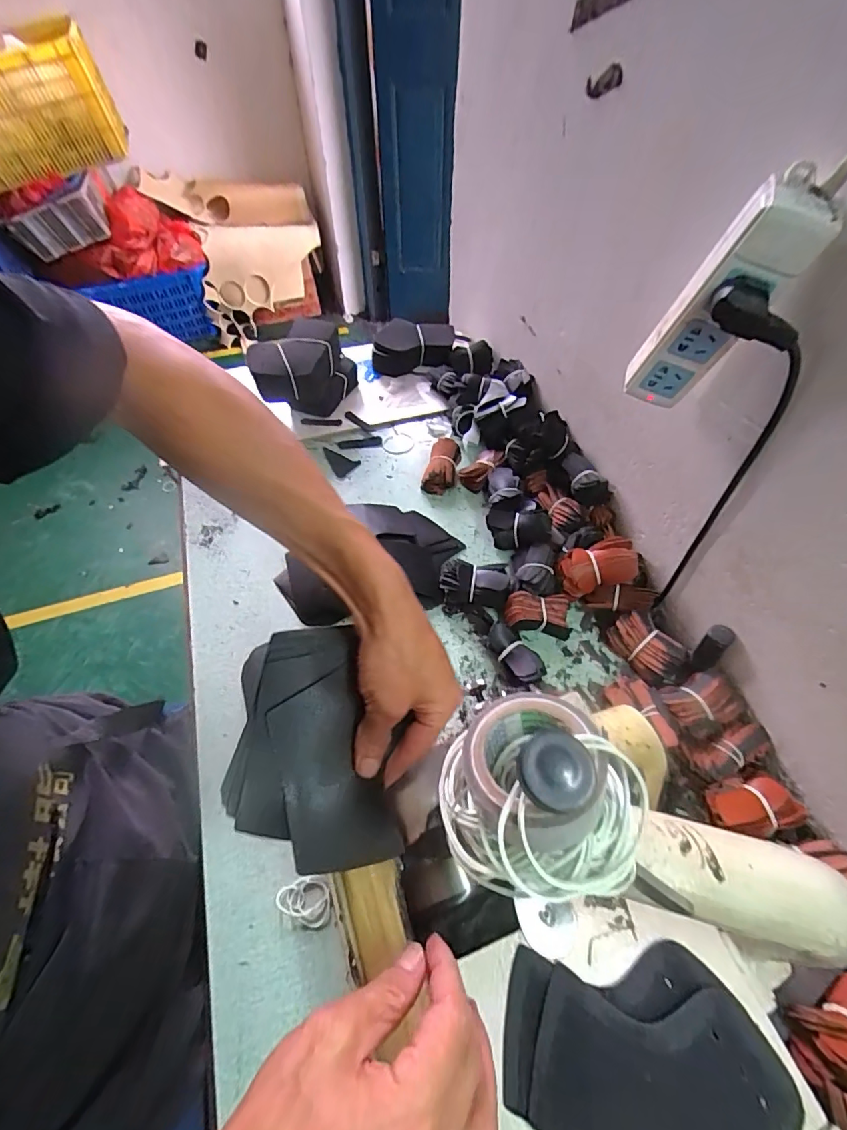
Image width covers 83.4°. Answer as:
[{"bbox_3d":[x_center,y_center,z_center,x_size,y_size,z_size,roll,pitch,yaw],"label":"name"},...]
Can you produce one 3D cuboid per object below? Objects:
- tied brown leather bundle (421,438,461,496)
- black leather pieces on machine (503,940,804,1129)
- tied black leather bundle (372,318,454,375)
[{"bbox_3d":[0.029,-0.146,0.700,0.045,0.034,0.086,14,57,11],"label":"tied brown leather bundle"},{"bbox_3d":[0.120,0.266,0.257,0.145,0.008,0.108,25,60,18],"label":"black leather pieces on machine"},{"bbox_3d":[-0.017,-0.385,0.842,0.135,0.048,0.108,5,56,5],"label":"tied black leather bundle"}]

